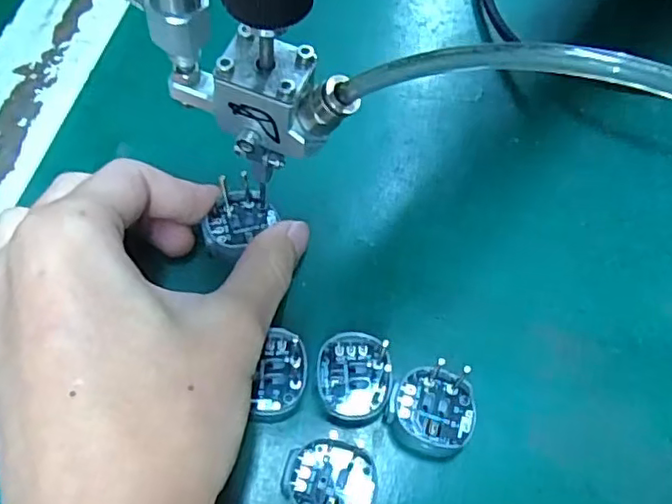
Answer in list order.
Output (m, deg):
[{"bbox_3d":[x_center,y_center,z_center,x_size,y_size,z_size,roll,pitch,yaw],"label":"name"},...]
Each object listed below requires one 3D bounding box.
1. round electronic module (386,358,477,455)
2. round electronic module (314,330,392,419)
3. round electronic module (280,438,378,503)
[{"bbox_3d":[0.031,0.053,0.205,0.028,0.008,0.028,2,60,-3],"label":"round electronic module"},{"bbox_3d":[0.006,0.042,0.206,0.025,0.004,0.025,2,60,-3],"label":"round electronic module"},{"bbox_3d":[-0.002,0.070,0.189,0.028,0.004,0.025,9,60,1],"label":"round electronic module"}]

